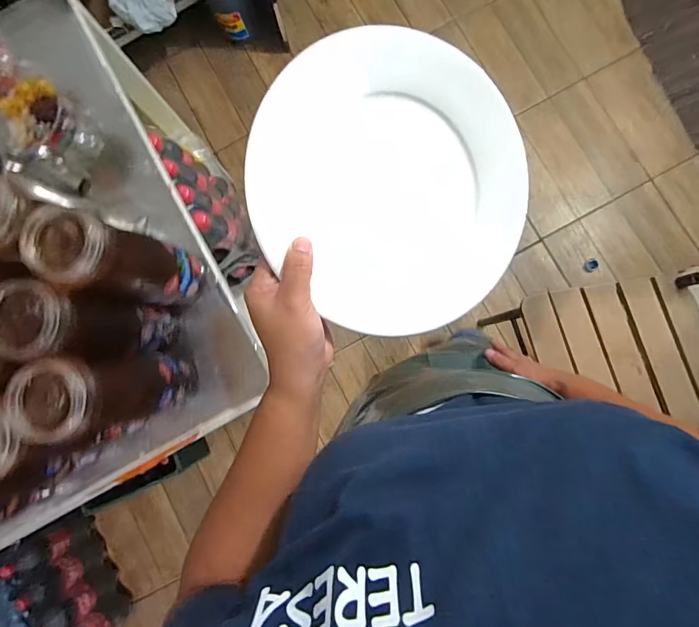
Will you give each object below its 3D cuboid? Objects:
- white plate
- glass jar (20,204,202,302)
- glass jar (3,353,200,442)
[{"bbox_3d":[0.038,-0.108,0.380,0.239,0.031,0.242,-2,100,-15],"label":"white plate"},{"bbox_3d":[-0.262,-0.058,0.511,0.082,0.223,0.067,10,86,5],"label":"glass jar"},{"bbox_3d":[-0.269,0.087,0.508,0.077,0.236,0.070,0,86,4],"label":"glass jar"}]

